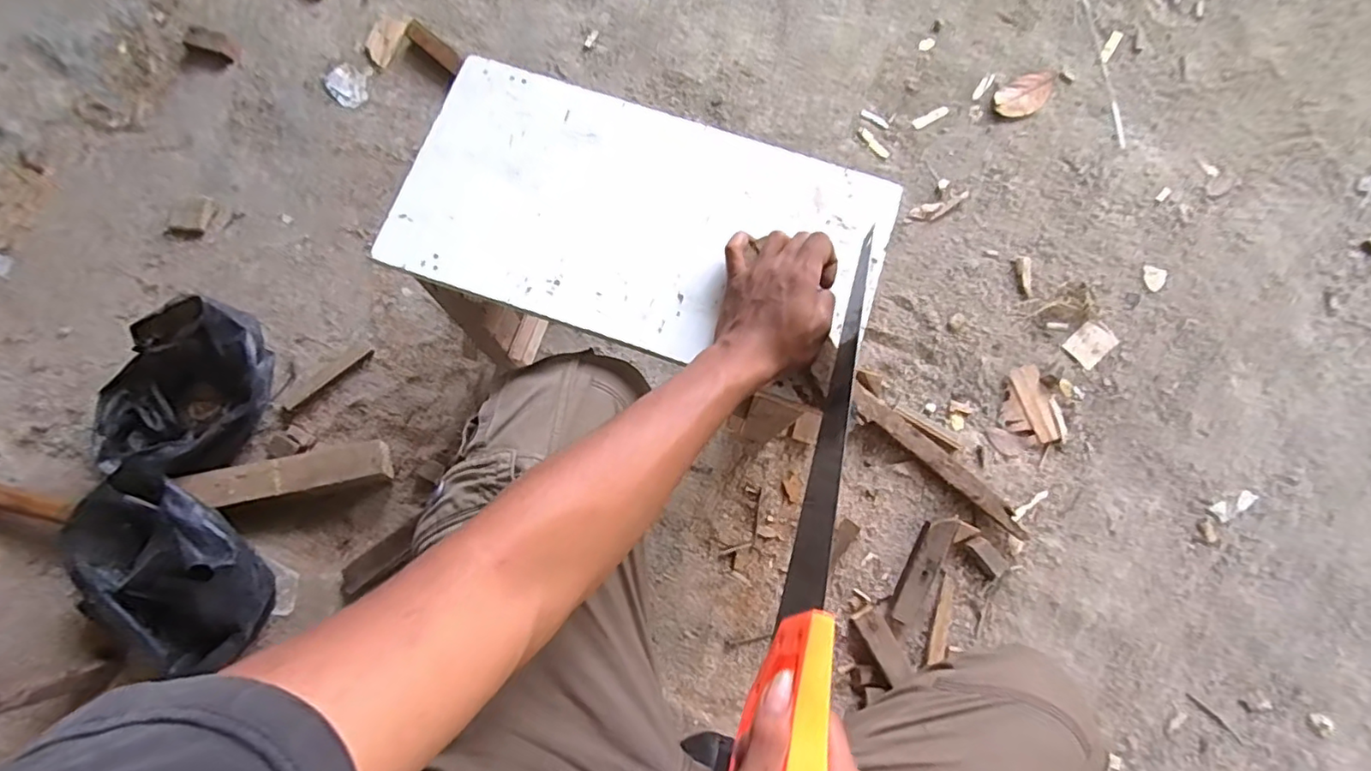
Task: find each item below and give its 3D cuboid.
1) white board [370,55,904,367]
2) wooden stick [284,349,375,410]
[{"bbox_3d":[-0.037,-0.144,0.524,0.412,0.011,0.216,18,76,3],"label":"white board"},{"bbox_3d":[-0.439,-0.012,0.731,0.118,0.006,0.020,-39,80,-11],"label":"wooden stick"}]

